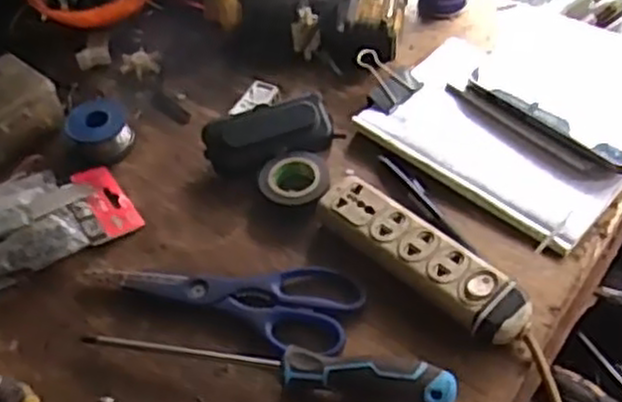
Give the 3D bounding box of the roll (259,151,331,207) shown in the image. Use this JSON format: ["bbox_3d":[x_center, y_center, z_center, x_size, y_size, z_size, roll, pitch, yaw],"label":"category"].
[{"bbox_3d":[-0.013,-0.018,0.620,0.056,0.019,0.057,-3,50,3],"label":"roll"}]

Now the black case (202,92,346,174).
[{"bbox_3d":[-0.034,-0.056,0.649,0.111,0.034,0.049,-20,51,-12],"label":"black case"}]

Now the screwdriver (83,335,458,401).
[{"bbox_3d":[-0.034,0.109,0.508,0.255,0.033,0.024,7,51,11],"label":"screwdriver"}]

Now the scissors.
[{"bbox_3d":[-0.067,0.064,0.565,0.208,0.012,0.067,11,52,14],"label":"scissors"}]

